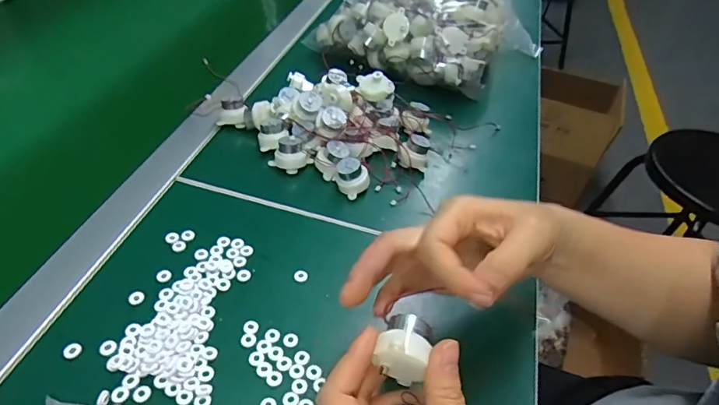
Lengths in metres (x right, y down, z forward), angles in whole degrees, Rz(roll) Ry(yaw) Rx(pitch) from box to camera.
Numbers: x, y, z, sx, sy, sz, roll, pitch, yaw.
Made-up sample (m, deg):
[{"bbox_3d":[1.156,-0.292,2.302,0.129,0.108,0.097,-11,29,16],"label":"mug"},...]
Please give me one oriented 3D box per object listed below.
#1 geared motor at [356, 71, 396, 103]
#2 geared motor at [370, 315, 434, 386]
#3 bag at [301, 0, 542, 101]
[{"bbox_3d":[0.017,-0.127,0.514,0.037,0.017,0.032,-6,81,8],"label":"geared motor"},{"bbox_3d":[0.024,0.076,0.252,0.026,0.032,0.028,14,46,7],"label":"geared motor"},{"bbox_3d":[0.103,-0.255,0.644,0.220,0.125,0.265,33,51,23],"label":"bag"}]

